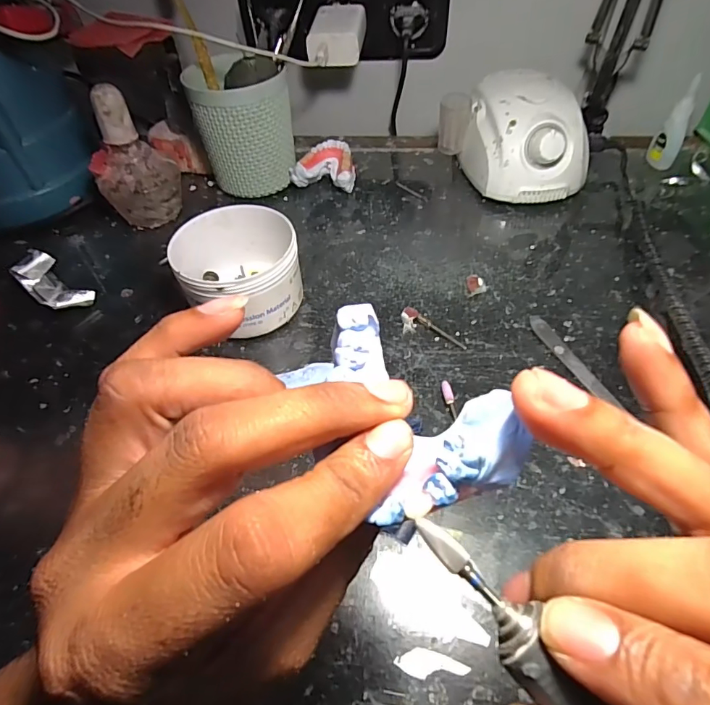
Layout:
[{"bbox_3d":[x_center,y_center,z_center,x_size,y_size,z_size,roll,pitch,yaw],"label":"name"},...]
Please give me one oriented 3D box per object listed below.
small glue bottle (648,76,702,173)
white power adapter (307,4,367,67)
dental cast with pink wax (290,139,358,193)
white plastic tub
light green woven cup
[{"bbox_3d":[0.323,-0.228,0.456,0.024,0.082,0.021,17,53,17],"label":"small glue bottle"},{"bbox_3d":[-0.018,-0.327,0.466,0.056,0.035,0.080,0,50,4],"label":"white power adapter"},{"bbox_3d":[-0.028,-0.195,0.482,0.063,0.034,0.054,12,52,13],"label":"dental cast with pink wax"},{"bbox_3d":[-0.091,-0.066,0.360,0.092,0.062,0.104,-20,52,-13],"label":"white plastic tub"},{"bbox_3d":[-0.109,-0.222,0.459,0.088,0.111,0.086,-2,50,2],"label":"light green woven cup"}]

